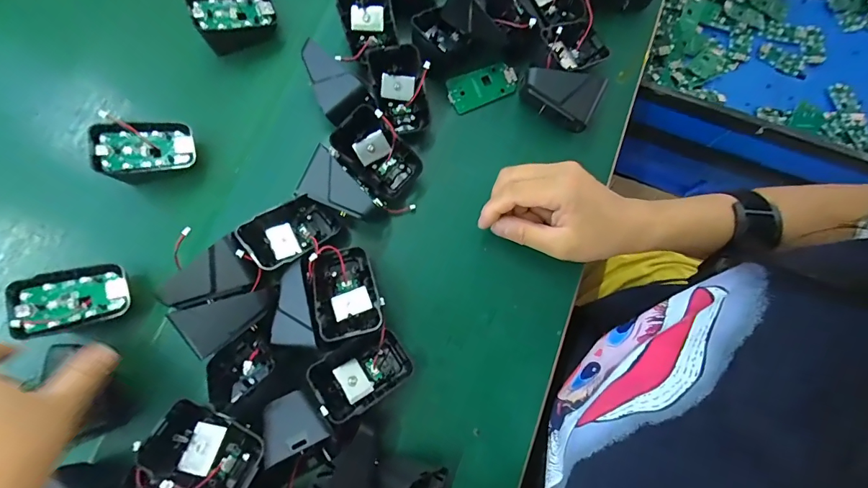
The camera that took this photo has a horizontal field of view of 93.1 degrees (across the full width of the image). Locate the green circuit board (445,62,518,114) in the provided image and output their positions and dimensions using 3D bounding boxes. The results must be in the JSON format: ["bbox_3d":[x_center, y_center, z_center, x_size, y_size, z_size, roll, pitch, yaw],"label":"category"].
[{"bbox_3d":[0.044,-0.142,0.371,0.063,0.006,0.032,-25,97,-9],"label":"green circuit board"}]

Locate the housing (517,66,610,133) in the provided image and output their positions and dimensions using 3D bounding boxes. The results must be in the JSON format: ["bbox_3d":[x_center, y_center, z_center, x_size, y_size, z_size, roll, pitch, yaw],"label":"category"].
[{"bbox_3d":[0.105,-0.126,0.348,0.065,0.037,0.028,21,75,4],"label":"housing"}]

